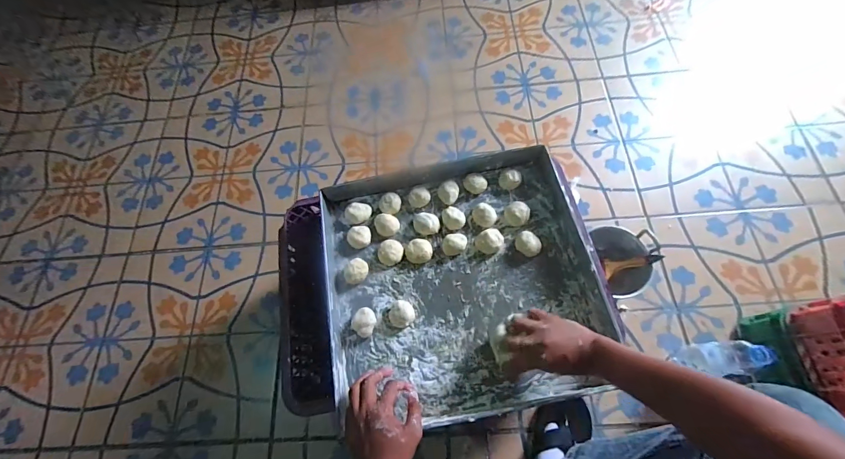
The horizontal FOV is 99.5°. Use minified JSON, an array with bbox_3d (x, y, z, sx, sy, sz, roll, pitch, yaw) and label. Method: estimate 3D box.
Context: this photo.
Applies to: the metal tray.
[{"bbox_3d":[0.065,0.074,0.651,0.467,0.060,0.462,-12,68,-2],"label":"metal tray"}]

